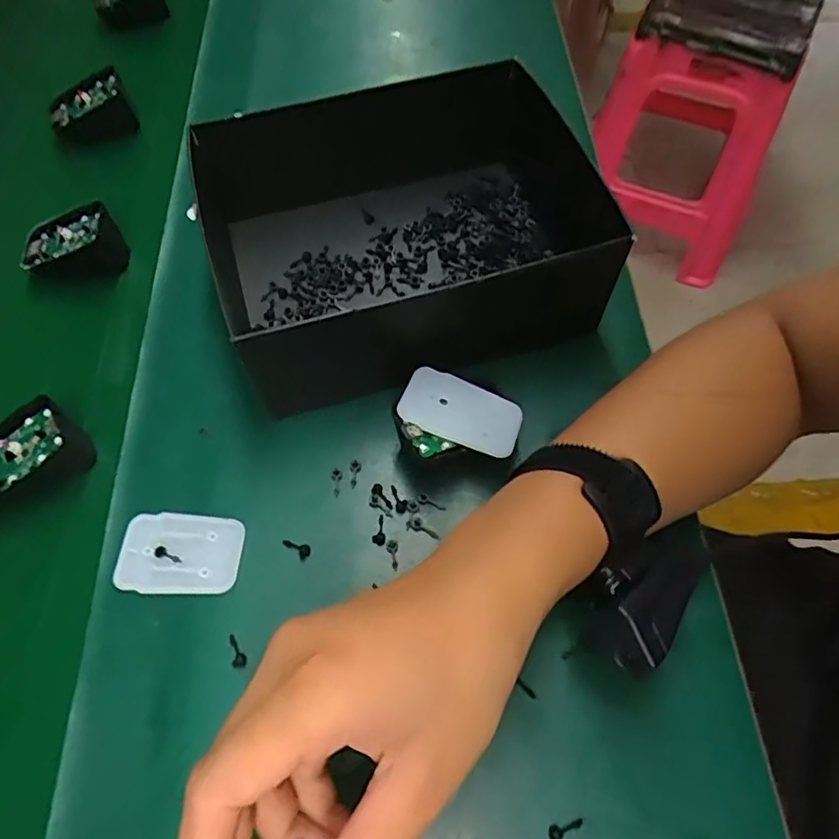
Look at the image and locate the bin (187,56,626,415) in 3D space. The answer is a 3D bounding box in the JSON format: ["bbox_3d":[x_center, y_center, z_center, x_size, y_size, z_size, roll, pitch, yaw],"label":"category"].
[{"bbox_3d":[-0.008,-0.130,0.404,0.252,0.084,0.188,-14,62,-7],"label":"bin"}]

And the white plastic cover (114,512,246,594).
[{"bbox_3d":[-0.135,0.075,0.339,0.068,0.004,0.044,3,62,2],"label":"white plastic cover"}]

